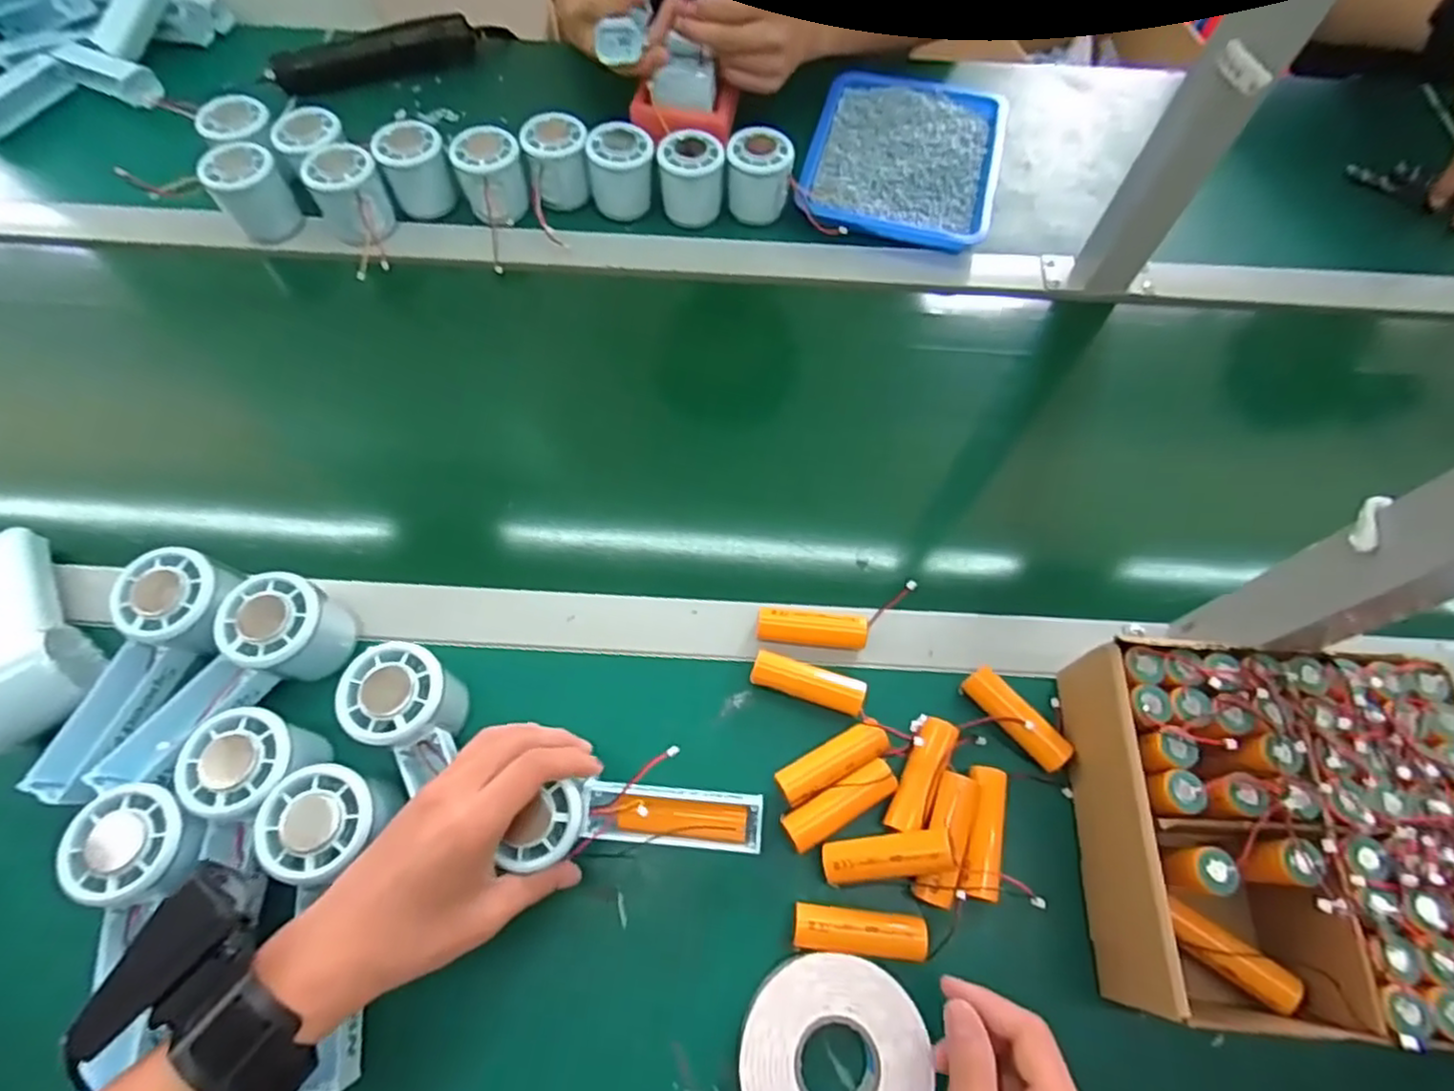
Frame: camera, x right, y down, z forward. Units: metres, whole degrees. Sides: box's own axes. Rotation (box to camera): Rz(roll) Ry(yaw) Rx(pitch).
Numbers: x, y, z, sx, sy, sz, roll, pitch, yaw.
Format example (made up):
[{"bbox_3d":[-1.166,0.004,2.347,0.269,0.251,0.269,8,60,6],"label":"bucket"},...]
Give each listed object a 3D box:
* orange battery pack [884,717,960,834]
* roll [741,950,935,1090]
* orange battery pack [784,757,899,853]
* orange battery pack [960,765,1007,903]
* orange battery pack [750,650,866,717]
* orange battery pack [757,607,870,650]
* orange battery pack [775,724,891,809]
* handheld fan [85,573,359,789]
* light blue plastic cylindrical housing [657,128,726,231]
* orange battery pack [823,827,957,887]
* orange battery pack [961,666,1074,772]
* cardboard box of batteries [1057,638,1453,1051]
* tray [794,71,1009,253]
[{"bbox_3d":[0.117,0.138,0.408,0.022,0.018,0.070,27,67,11],"label":"orange battery pack"},{"bbox_3d":[0.055,0.269,0.351,0.092,0.024,0.098,1,65,-1],"label":"roll"},{"bbox_3d":[0.066,0.153,0.402,0.071,0.021,0.022,-28,68,-14],"label":"orange battery pack"},{"bbox_3d":[0.150,0.167,0.395,0.022,0.018,0.070,13,65,5],"label":"orange battery pack"},{"bbox_3d":[0.051,0.088,0.429,0.070,0.019,0.020,17,65,6],"label":"orange battery pack"},{"bbox_3d":[0.056,0.055,0.451,0.071,0.016,0.023,6,65,1],"label":"orange battery pack"},{"bbox_3d":[0.063,0.131,0.409,0.070,0.016,0.024,-26,68,-13],"label":"orange battery pack"},{"bbox_3d":[-0.298,0.087,0.404,0.055,0.057,0.150,32,68,13],"label":"handheld fan"},{"bbox_3d":[-0.031,-0.329,0.609,0.055,0.062,0.047,4,65,0],"label":"light blue plastic cylindrical housing"},{"bbox_3d":[0.090,0.174,0.379,0.071,0.017,0.022,-15,67,12],"label":"orange battery pack"},{"bbox_3d":[0.179,0.108,0.423,0.019,0.023,0.071,-37,71,-17],"label":"orange battery pack"},{"bbox_3d":[0.302,0.156,0.374,0.196,0.080,0.183,4,65,0],"label":"cardboard box of batteries"},{"bbox_3d":[0.168,-0.367,0.649,0.173,0.031,0.225,14,65,5],"label":"tray"}]

